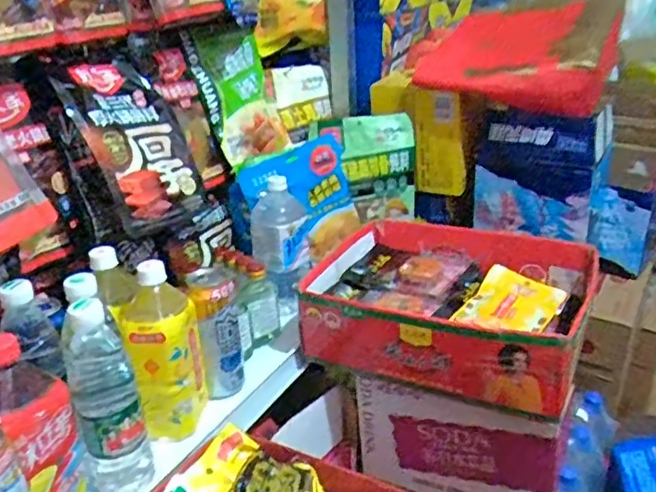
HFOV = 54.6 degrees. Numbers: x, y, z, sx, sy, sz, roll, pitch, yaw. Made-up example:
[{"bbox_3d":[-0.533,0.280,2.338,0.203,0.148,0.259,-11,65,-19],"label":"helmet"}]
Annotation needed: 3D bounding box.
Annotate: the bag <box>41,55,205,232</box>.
[{"bbox_3d":[-0.259,-0.143,0.840,0.027,0.231,0.177,-26,12,31],"label":"bag"}]

